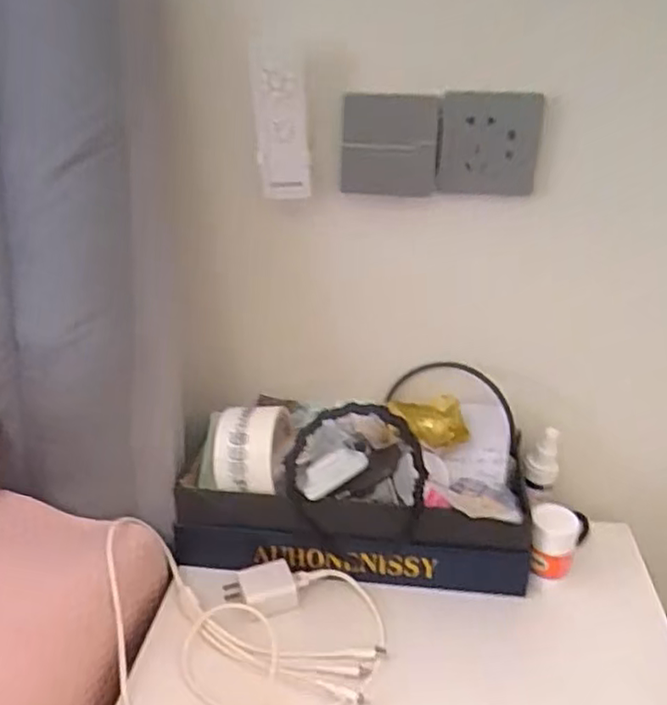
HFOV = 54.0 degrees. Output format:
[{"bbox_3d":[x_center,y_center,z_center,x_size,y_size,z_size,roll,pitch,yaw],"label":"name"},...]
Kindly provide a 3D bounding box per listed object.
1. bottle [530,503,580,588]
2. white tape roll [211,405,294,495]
[{"bbox_3d":[0.212,0.190,0.638,0.042,0.071,0.049,7,28,15],"label":"bottle"},{"bbox_3d":[-0.082,0.098,0.667,0.067,0.083,0.092,1,27,3],"label":"white tape roll"}]

